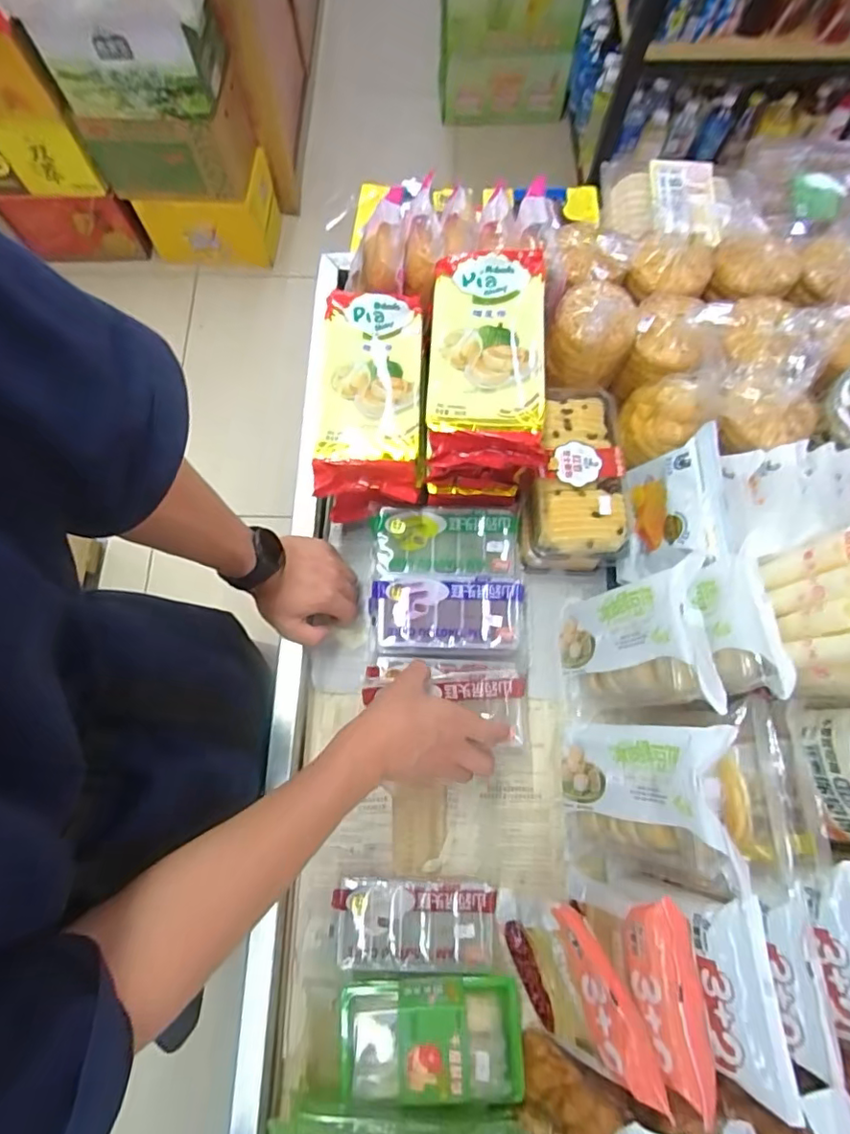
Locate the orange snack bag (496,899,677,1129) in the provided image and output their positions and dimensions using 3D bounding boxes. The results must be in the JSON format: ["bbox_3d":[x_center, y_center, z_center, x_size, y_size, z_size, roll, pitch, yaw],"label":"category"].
[{"bbox_3d":[0.119,0.359,0.478,0.081,0.165,0.127,-21,75,-6],"label":"orange snack bag"}]

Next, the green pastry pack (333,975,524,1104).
[{"bbox_3d":[0.003,0.423,0.494,0.161,0.044,0.091,0,74,0],"label":"green pastry pack"}]

